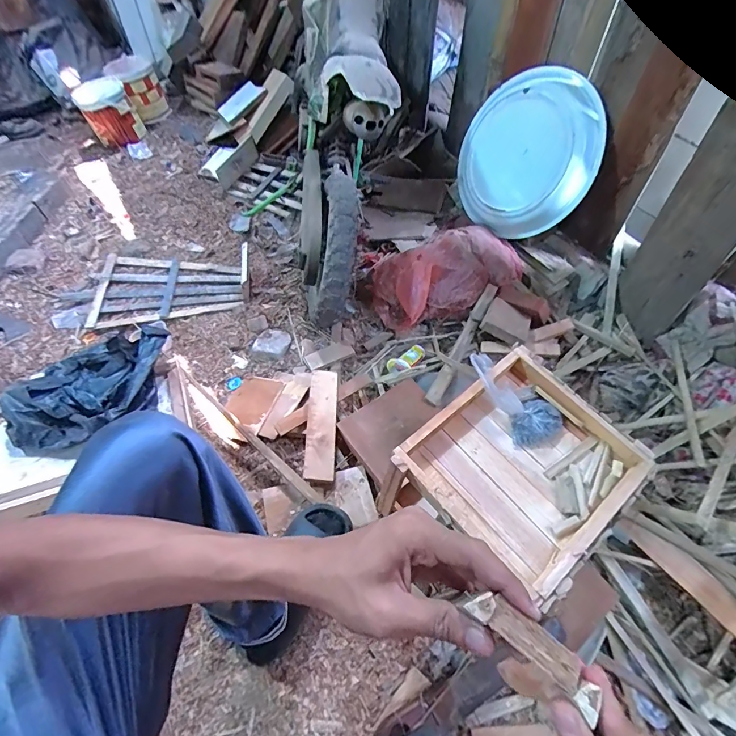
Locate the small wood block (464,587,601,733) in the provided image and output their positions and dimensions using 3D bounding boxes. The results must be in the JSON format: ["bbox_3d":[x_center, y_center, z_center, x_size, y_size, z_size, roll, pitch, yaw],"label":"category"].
[{"bbox_3d":[0.084,0.141,0.206,0.069,0.010,0.021,35,63,16],"label":"small wood block"}]

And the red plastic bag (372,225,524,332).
[{"bbox_3d":[0.212,-0.257,1.075,0.396,0.139,0.222,-30,60,-18],"label":"red plastic bag"}]

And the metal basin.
[{"bbox_3d":[0.396,-0.532,1.020,0.342,0.371,0.059,37,40,30],"label":"metal basin"}]

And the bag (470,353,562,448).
[{"bbox_3d":[0.202,0.043,0.568,0.160,0.035,0.075,47,65,-3],"label":"bag"}]

